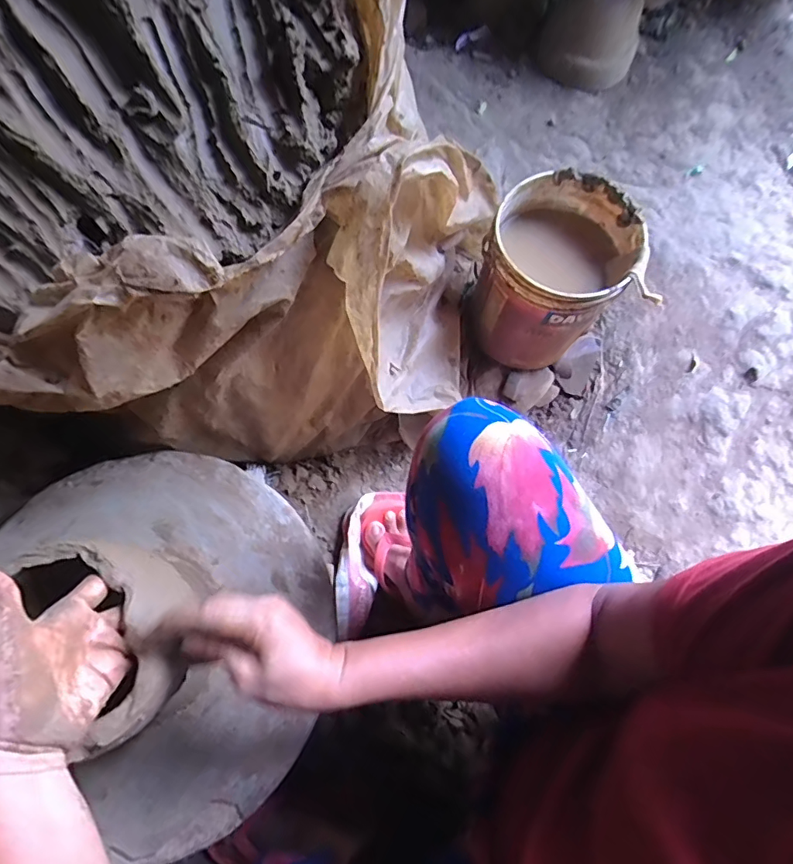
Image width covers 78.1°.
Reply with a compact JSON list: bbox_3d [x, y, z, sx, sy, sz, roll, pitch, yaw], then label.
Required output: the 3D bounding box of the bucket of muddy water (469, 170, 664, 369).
[{"bbox_3d":[0.197,-0.201,0.646,0.174,0.206,0.165,1,71,-2],"label":"bucket of muddy water"}]

